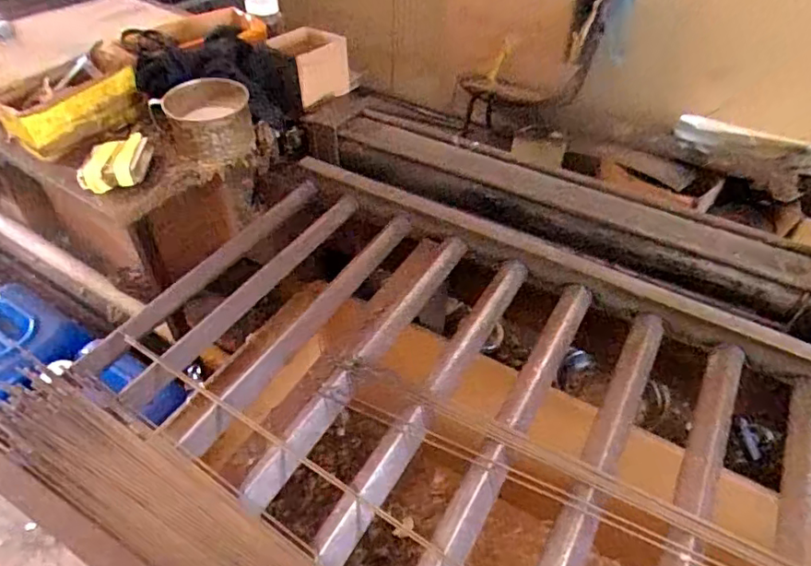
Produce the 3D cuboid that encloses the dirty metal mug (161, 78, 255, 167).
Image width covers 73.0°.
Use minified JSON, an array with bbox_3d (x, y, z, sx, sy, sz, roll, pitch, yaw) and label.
[{"bbox_3d":[-0.331,-0.266,0.922,0.141,0.097,0.119,-8,47,-10],"label":"dirty metal mug"}]

